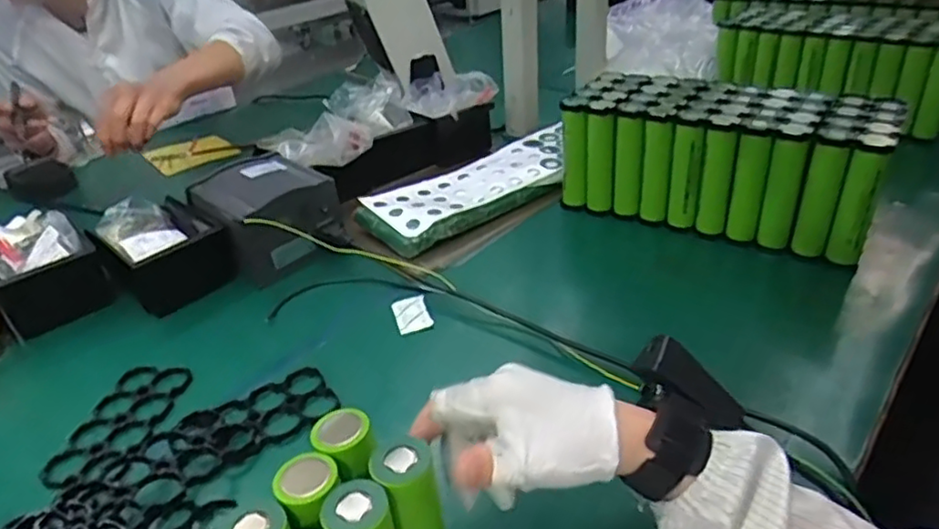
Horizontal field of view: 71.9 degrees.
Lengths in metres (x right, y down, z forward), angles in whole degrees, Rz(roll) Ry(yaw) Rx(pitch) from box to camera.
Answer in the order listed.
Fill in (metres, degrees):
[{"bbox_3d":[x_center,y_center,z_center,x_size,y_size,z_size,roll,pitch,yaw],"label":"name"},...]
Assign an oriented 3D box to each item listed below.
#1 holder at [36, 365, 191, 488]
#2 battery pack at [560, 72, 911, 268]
[{"bbox_3d":[-0.307,0.138,0.573,0.079,0.011,0.140,-2,33,10],"label":"holder"},{"bbox_3d":[0.258,-0.109,0.693,0.316,0.158,0.087,20,40,34],"label":"battery pack"}]

